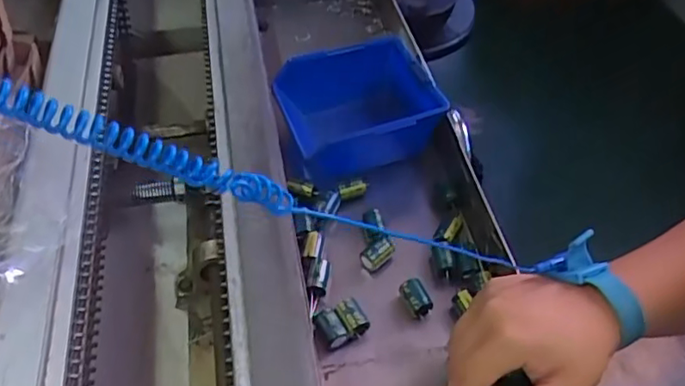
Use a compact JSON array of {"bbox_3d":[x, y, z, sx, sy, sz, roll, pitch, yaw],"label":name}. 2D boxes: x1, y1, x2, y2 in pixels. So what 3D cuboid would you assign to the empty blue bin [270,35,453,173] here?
[{"bbox_3d":[0.013,-0.074,0.530,0.120,0.060,0.109,-15,51,-15],"label":"empty blue bin"}]

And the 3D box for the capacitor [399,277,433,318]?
[{"bbox_3d":[0.055,0.078,0.448,0.018,0.016,0.026,-20,53,-19],"label":"capacitor"}]

